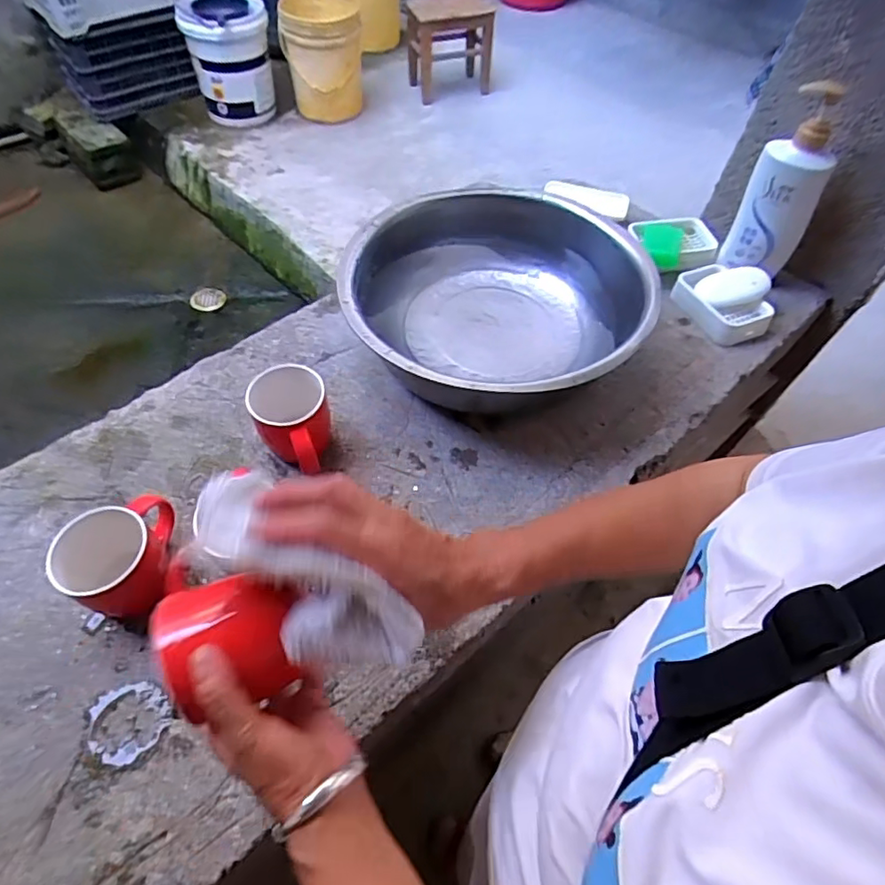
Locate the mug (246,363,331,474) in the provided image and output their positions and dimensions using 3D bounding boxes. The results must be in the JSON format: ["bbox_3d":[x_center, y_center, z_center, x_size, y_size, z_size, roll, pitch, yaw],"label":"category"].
[{"bbox_3d":[-0.156,-0.014,0.609,0.074,0.095,0.097,-10,57,-12],"label":"mug"}]

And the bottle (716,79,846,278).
[{"bbox_3d":[0.444,-0.328,0.741,0.095,0.218,0.069,35,60,18],"label":"bottle"}]

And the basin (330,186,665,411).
[{"bbox_3d":[0.060,-0.165,0.693,0.334,0.123,0.325,2,55,-3],"label":"basin"}]

